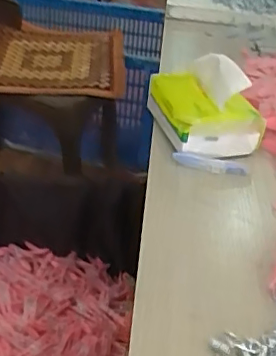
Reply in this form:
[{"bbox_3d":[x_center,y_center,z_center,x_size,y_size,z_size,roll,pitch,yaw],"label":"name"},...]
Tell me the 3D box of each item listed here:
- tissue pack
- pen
[{"bbox_3d":[0.073,-0.086,0.624,0.102,0.083,0.112,-3,36,-12],"label":"tissue pack"},{"bbox_3d":[0.075,-0.015,0.586,0.078,0.014,0.014,8,35,4],"label":"pen"}]

